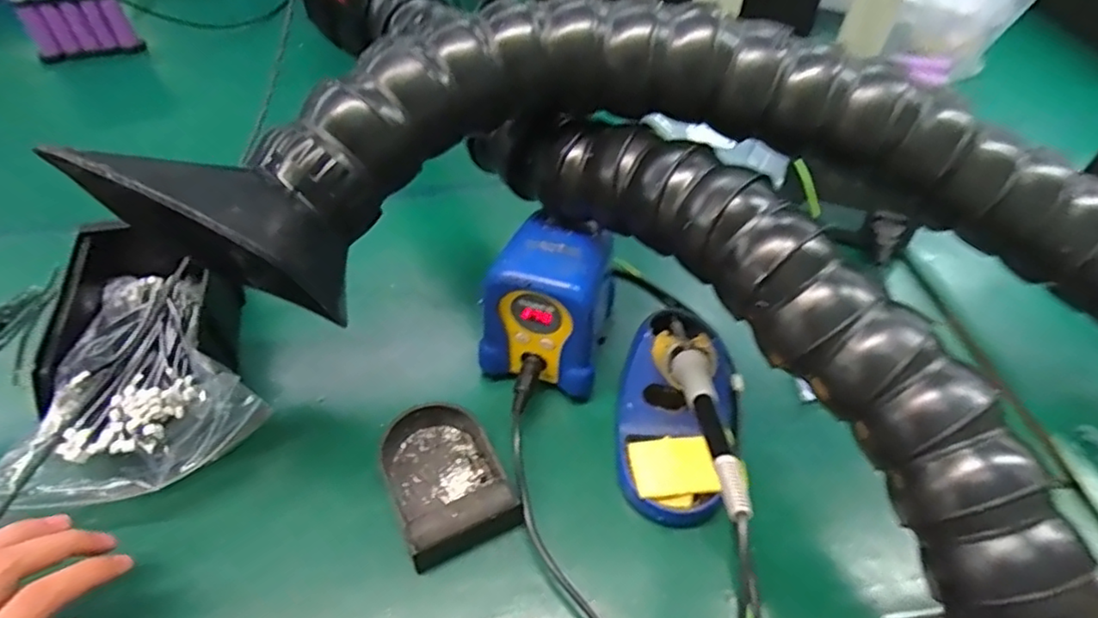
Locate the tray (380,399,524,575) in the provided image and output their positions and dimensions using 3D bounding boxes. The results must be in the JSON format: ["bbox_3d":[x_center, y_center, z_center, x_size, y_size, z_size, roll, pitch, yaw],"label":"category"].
[{"bbox_3d":[-0.074,0.112,0.429,0.079,0.036,0.103,-21,53,-17],"label":"tray"}]

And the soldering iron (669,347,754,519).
[{"bbox_3d":[0.090,0.064,0.354,0.020,0.019,0.164,2,23,1],"label":"soldering iron"}]

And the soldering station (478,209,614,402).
[{"bbox_3d":[-0.001,-0.013,0.483,0.094,0.109,0.112,11,51,8],"label":"soldering station"}]

